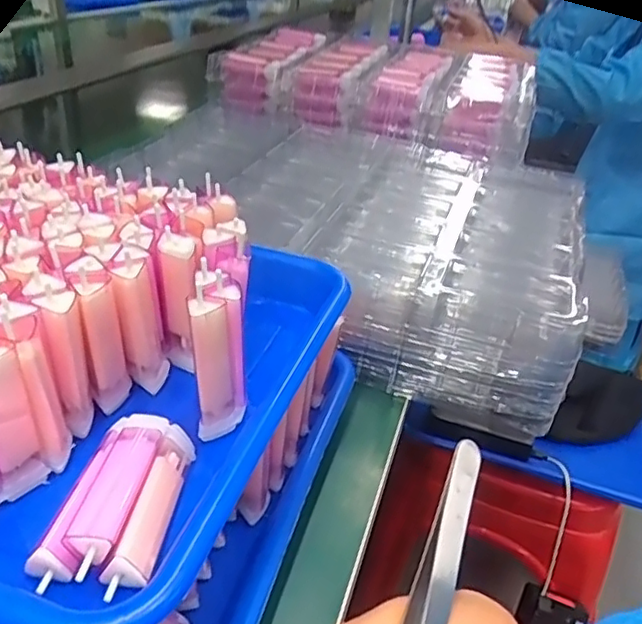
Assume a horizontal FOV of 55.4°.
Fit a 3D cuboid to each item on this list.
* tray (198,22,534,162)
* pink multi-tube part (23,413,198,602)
[{"bbox_3d":[0.096,-0.321,0.878,0.411,0.071,0.331,16,34,17],"label":"tray"},{"bbox_3d":[-0.075,0.067,0.231,0.037,0.019,0.071,7,32,3],"label":"pink multi-tube part"}]

